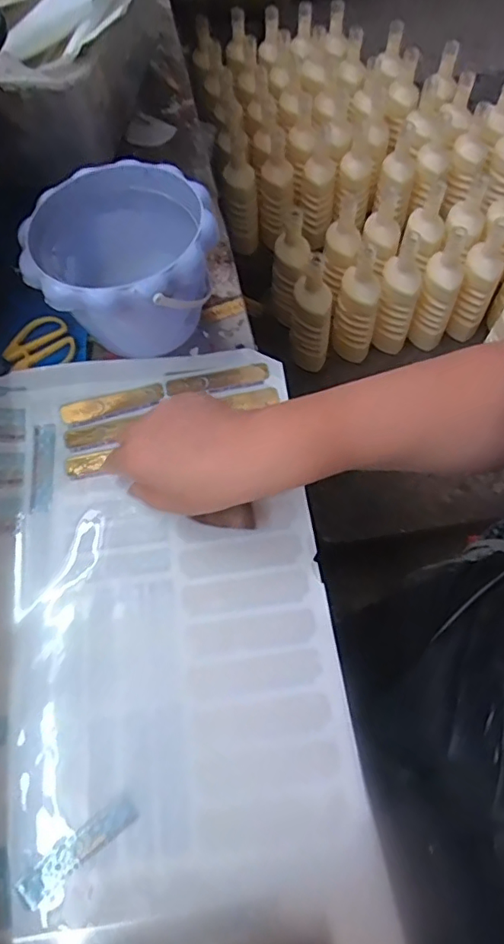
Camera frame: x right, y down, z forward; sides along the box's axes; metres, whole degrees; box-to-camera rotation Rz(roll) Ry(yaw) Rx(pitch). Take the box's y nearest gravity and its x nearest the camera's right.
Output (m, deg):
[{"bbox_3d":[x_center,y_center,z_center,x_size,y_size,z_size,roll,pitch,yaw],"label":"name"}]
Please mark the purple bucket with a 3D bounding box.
[{"bbox_3d":[-0.108,-0.170,0.479,0.151,0.113,0.149,-1,64,1],"label":"purple bucket"}]

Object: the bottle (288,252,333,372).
[{"bbox_3d":[0.115,-0.296,1.052,0.076,0.229,0.070,2,64,2],"label":"bottle"}]

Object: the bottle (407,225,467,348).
[{"bbox_3d":[0.367,-0.350,1.069,0.076,0.244,0.069,22,66,12],"label":"bottle"}]

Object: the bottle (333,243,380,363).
[{"bbox_3d":[0.203,-0.311,1.045,0.077,0.246,0.072,8,64,5],"label":"bottle"}]

